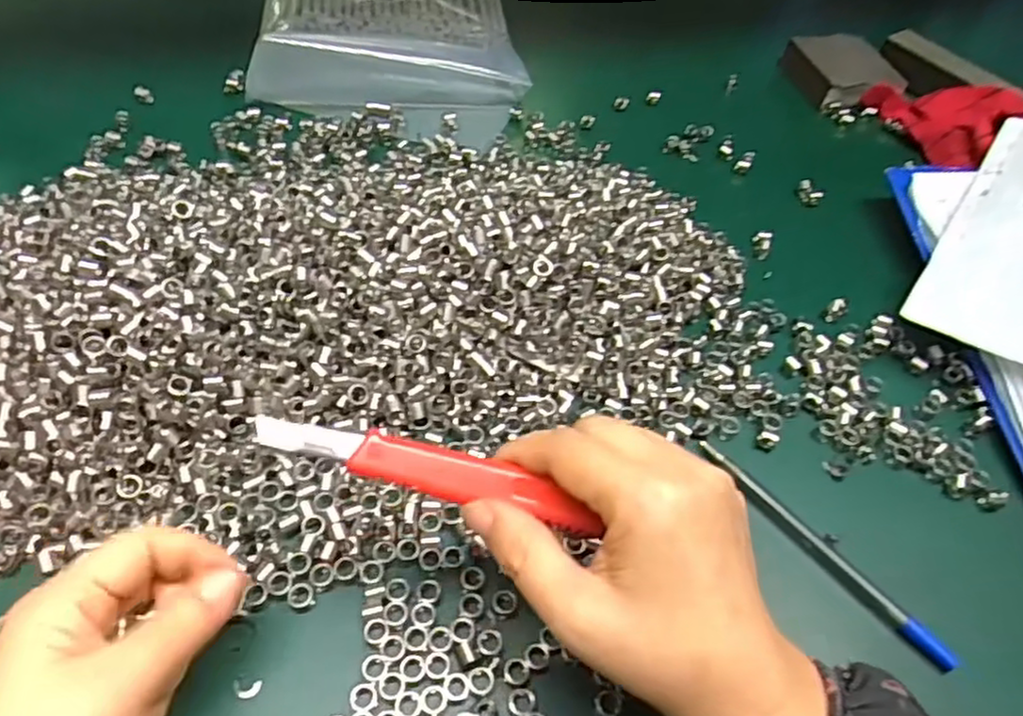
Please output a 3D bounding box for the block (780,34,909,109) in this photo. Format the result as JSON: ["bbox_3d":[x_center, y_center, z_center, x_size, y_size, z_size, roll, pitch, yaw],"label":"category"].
[{"bbox_3d":[0.284,-0.245,0.598,0.076,0.026,0.081,-10,53,-13],"label":"block"}]

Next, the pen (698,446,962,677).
[{"bbox_3d":[0.147,0.089,0.334,0.011,0.009,0.140,-33,62,-27],"label":"pen"}]

